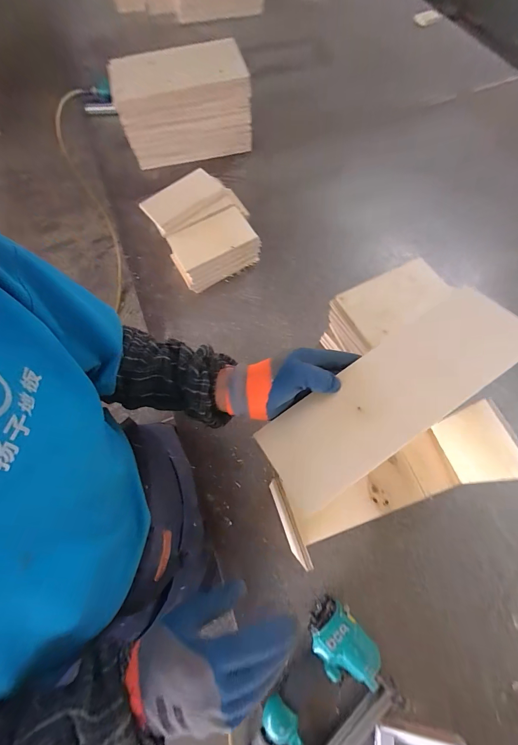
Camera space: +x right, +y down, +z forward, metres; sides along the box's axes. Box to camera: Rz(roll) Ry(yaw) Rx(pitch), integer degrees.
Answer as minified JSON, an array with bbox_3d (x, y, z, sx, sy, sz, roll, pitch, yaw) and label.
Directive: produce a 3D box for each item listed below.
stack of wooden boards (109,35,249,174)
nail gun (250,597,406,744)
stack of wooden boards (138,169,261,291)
[{"bbox_3d":[-0.211,-0.769,0.909,0.365,0.207,0.192,-5,67,0],"label":"stack of wooden boards"},{"bbox_3d":[0.102,0.486,0.455,0.151,0.055,0.235,34,72,15],"label":"nail gun"},{"bbox_3d":[-0.132,-0.348,0.783,0.215,0.119,0.247,-31,69,-11],"label":"stack of wooden boards"}]

